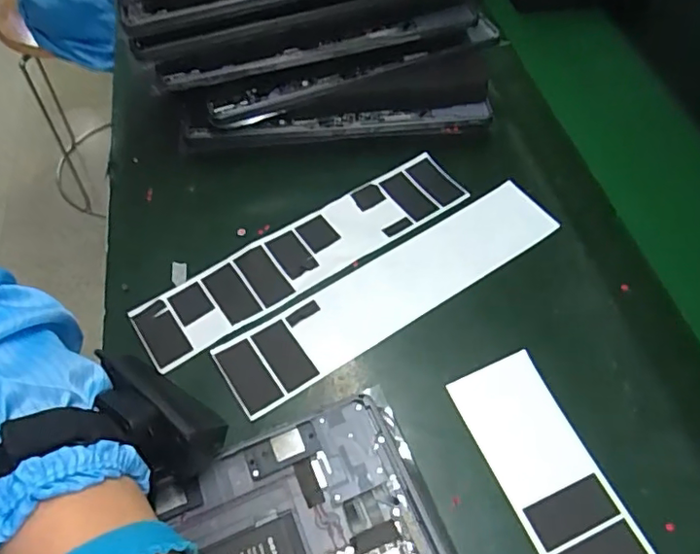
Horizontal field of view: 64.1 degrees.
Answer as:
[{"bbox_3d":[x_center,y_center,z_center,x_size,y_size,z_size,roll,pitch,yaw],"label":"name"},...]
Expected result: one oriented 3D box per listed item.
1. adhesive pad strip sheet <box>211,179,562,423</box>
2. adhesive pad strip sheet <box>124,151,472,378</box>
[{"bbox_3d":[0.034,0.008,0.408,0.270,0.006,0.057,-31,60,-17],"label":"adhesive pad strip sheet"},{"bbox_3d":[-0.029,-0.019,0.424,0.269,0.005,0.059,-31,60,-19],"label":"adhesive pad strip sheet"}]

